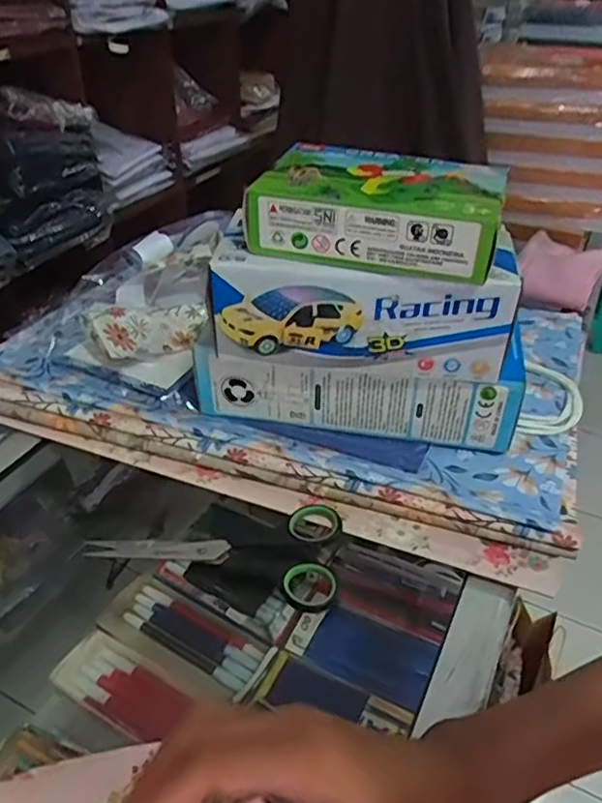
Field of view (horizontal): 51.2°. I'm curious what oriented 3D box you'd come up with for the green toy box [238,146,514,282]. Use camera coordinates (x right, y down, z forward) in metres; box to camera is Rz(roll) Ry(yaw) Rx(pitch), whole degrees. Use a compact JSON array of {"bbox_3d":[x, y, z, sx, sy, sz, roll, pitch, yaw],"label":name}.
[{"bbox_3d":[0.049,-0.122,0.393,0.143,0.045,0.082,14,39,13],"label":"green toy box"}]

